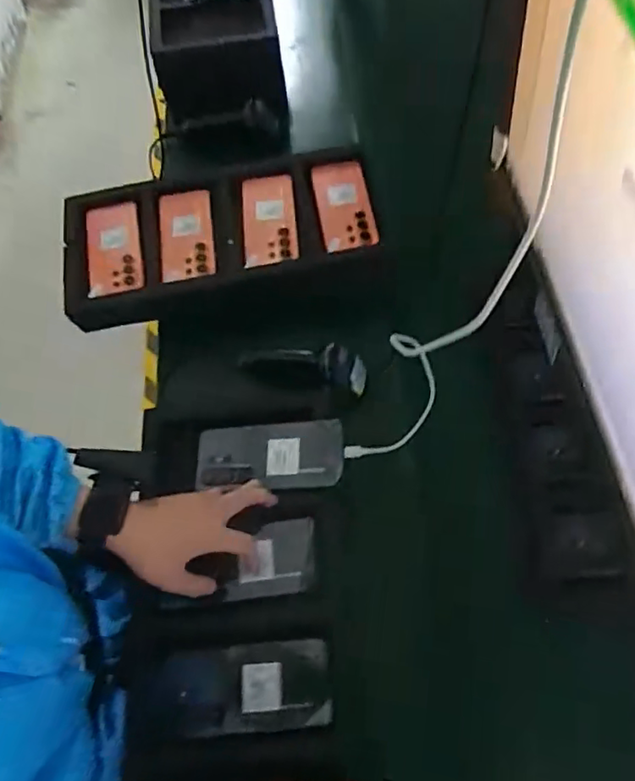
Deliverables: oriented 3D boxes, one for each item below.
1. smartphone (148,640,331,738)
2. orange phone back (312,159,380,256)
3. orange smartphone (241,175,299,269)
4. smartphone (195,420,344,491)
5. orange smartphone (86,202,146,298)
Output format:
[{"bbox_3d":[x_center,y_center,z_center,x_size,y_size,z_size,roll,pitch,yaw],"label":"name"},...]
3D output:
[{"bbox_3d":[-0.074,0.293,0.569,0.169,0.016,0.074,-5,64,-1],"label":"smartphone"},{"bbox_3d":[0.040,-0.281,0.889,0.079,0.012,0.165,-15,70,11],"label":"orange phone back"},{"bbox_3d":[-0.074,-0.261,0.882,0.080,0.016,0.185,-5,64,-1],"label":"orange smartphone"},{"bbox_3d":[-0.056,0.076,0.662,0.167,0.012,0.073,-5,70,10],"label":"smartphone"},{"bbox_3d":[-0.300,-0.209,0.859,0.079,0.014,0.166,-10,64,-3],"label":"orange smartphone"}]

